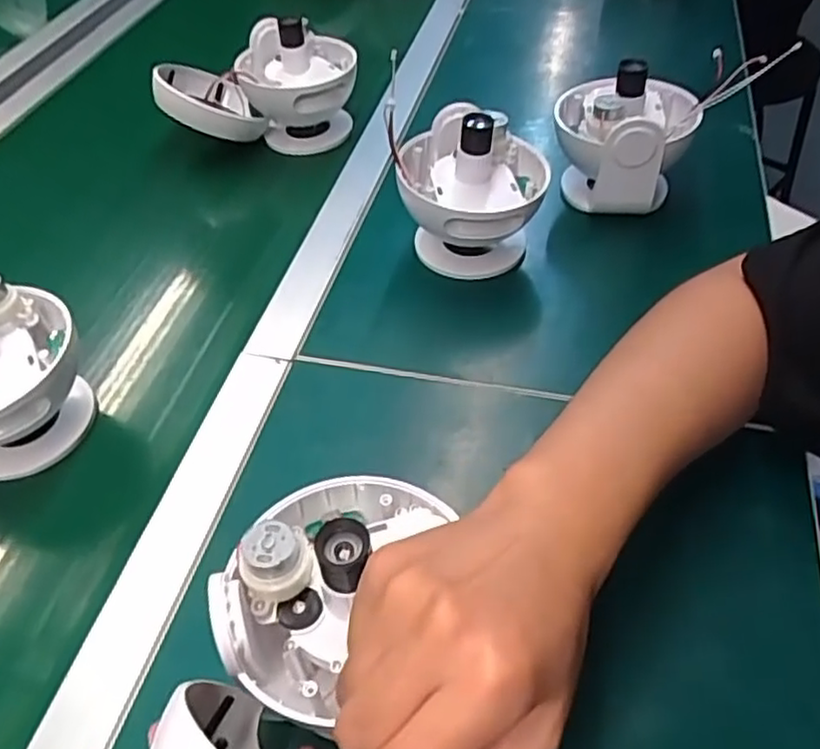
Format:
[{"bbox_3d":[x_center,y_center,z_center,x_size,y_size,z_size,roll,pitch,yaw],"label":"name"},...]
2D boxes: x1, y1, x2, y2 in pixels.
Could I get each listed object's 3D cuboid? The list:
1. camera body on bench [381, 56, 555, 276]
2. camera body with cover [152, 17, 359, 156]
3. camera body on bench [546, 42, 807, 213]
[{"bbox_3d":[0.044,-0.138,0.555,0.122,0.126,0.099,9,36,11],"label":"camera body on bench"},{"bbox_3d":[-0.151,-0.288,0.702,0.193,0.112,0.106,0,35,-2],"label":"camera body with cover"},{"bbox_3d":[0.192,-0.196,0.608,0.118,0.132,0.104,-20,40,-28],"label":"camera body on bench"}]

